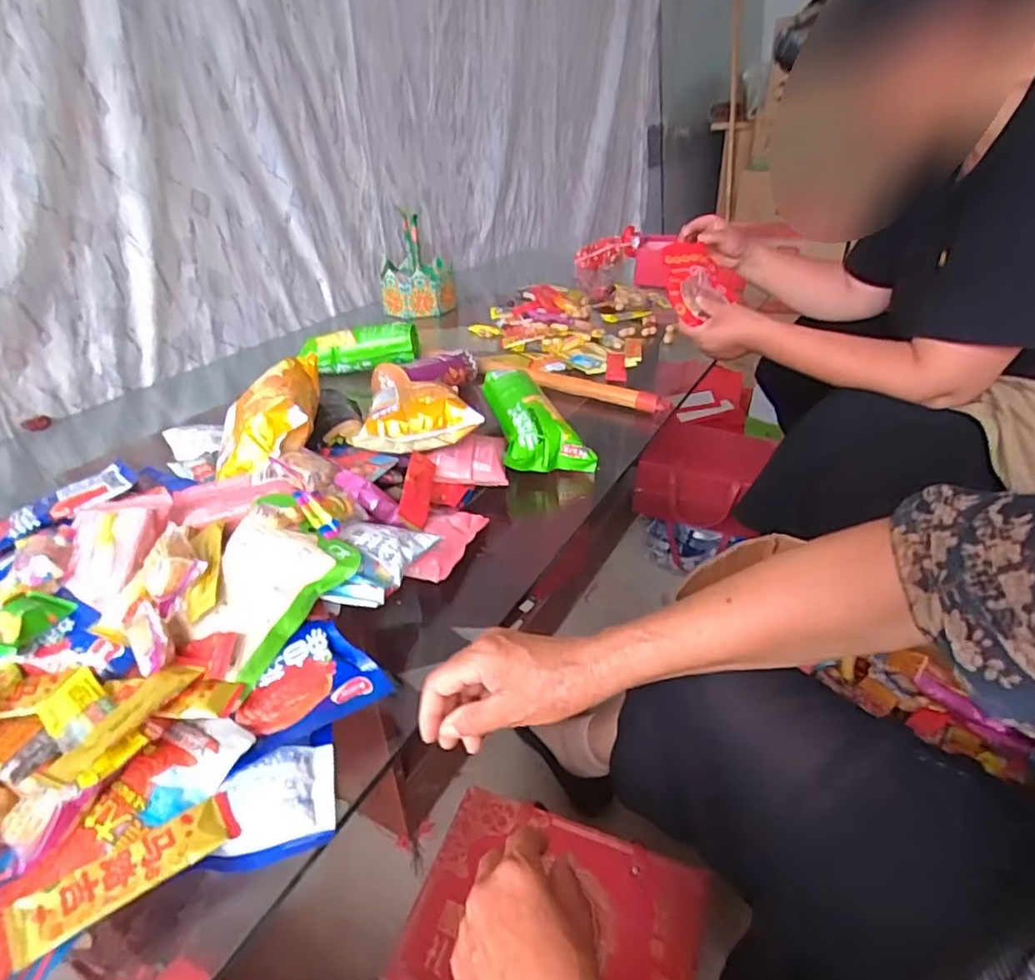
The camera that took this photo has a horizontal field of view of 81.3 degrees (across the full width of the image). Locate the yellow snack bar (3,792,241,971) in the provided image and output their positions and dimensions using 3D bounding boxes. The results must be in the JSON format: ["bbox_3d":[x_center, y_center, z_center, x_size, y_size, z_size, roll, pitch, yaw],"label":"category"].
[{"bbox_3d":[-0.216,0.212,0.336,0.108,0.008,0.034,-23,40,-30],"label":"yellow snack bar"}]

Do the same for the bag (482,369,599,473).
[{"bbox_3d":[0.021,-0.092,0.775,0.104,0.067,0.187,-7,35,-10],"label":"bag"}]

